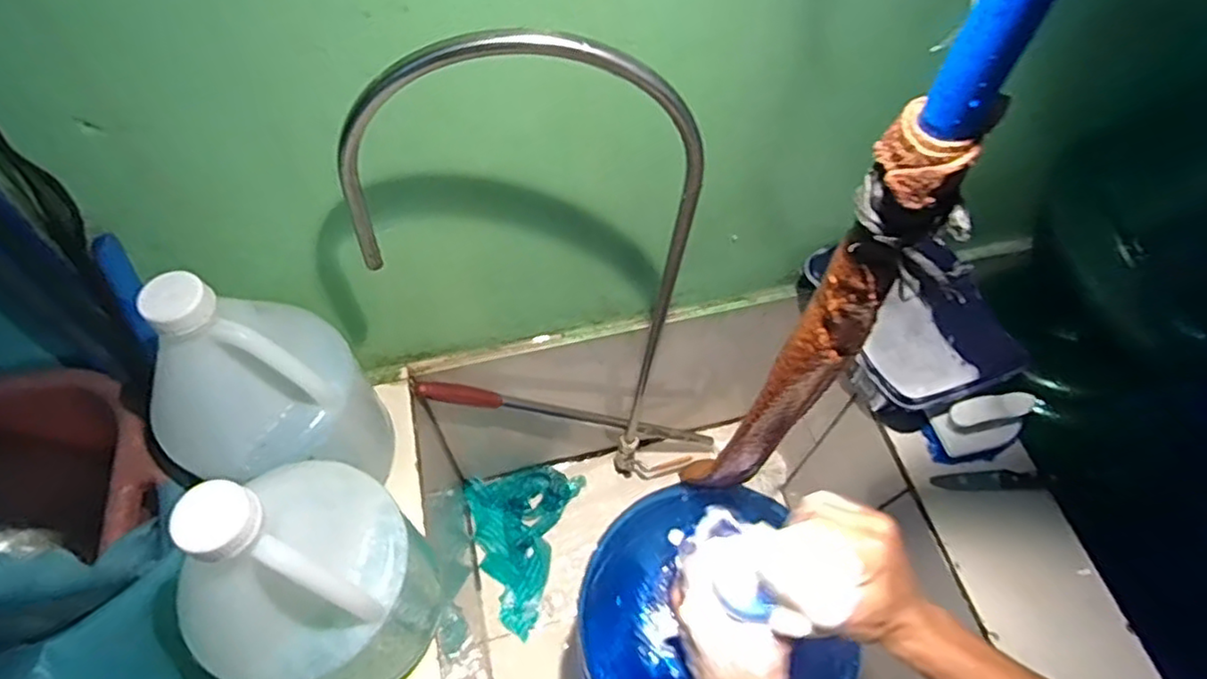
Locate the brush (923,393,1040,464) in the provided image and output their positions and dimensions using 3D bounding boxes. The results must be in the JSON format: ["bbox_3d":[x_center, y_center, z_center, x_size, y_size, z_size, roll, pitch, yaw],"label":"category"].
[{"bbox_3d":[0.395,0.093,0.674,0.101,0.064,0.048,-3,59,-4],"label":"brush"}]

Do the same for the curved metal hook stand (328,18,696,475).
[{"bbox_3d":[-0.060,0.015,0.636,0.243,0.686,0.023,-7,60,-7],"label":"curved metal hook stand"}]

